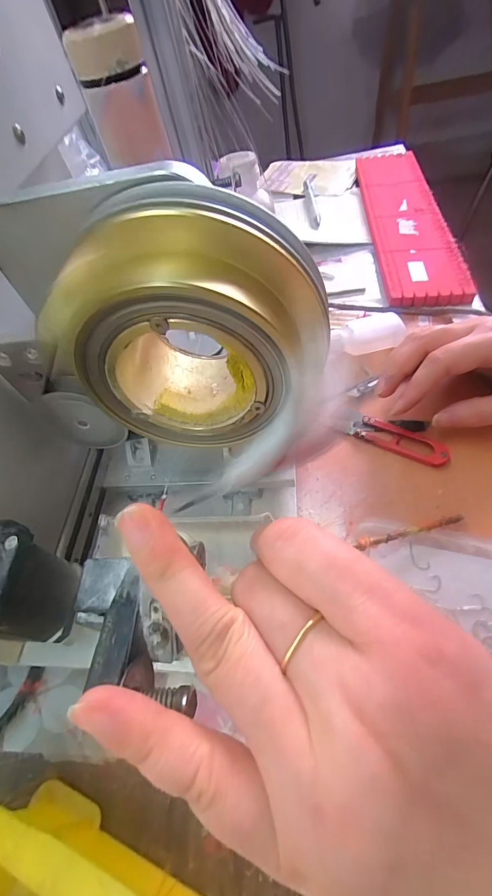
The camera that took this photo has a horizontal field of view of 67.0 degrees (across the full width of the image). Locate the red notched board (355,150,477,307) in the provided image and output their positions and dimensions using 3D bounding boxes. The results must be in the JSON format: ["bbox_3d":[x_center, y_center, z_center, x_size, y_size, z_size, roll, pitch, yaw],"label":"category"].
[{"bbox_3d":[0.194,-0.285,0.456,0.083,0.009,0.340,-2,58,7],"label":"red notched board"}]

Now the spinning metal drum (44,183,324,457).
[{"bbox_3d":[-0.022,-0.047,0.161,0.103,0.100,0.041,-1,56,11],"label":"spinning metal drum"}]

